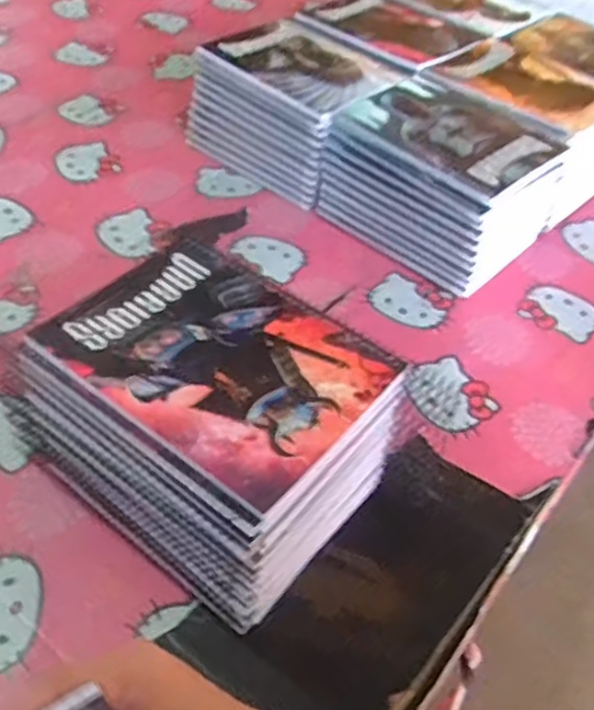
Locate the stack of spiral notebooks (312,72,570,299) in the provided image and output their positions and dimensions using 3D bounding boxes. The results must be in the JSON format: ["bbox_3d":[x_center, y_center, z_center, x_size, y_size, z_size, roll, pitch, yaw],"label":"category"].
[{"bbox_3d":[0.155,-0.187,0.765,0.202,0.124,0.173,35,52,25],"label":"stack of spiral notebooks"}]

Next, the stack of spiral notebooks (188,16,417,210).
[{"bbox_3d":[-0.002,-0.286,0.843,0.201,0.123,0.158,35,52,24],"label":"stack of spiral notebooks"}]

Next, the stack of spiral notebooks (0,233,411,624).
[{"bbox_3d":[-0.056,0.052,0.500,0.193,0.150,0.151,31,50,22],"label":"stack of spiral notebooks"}]

